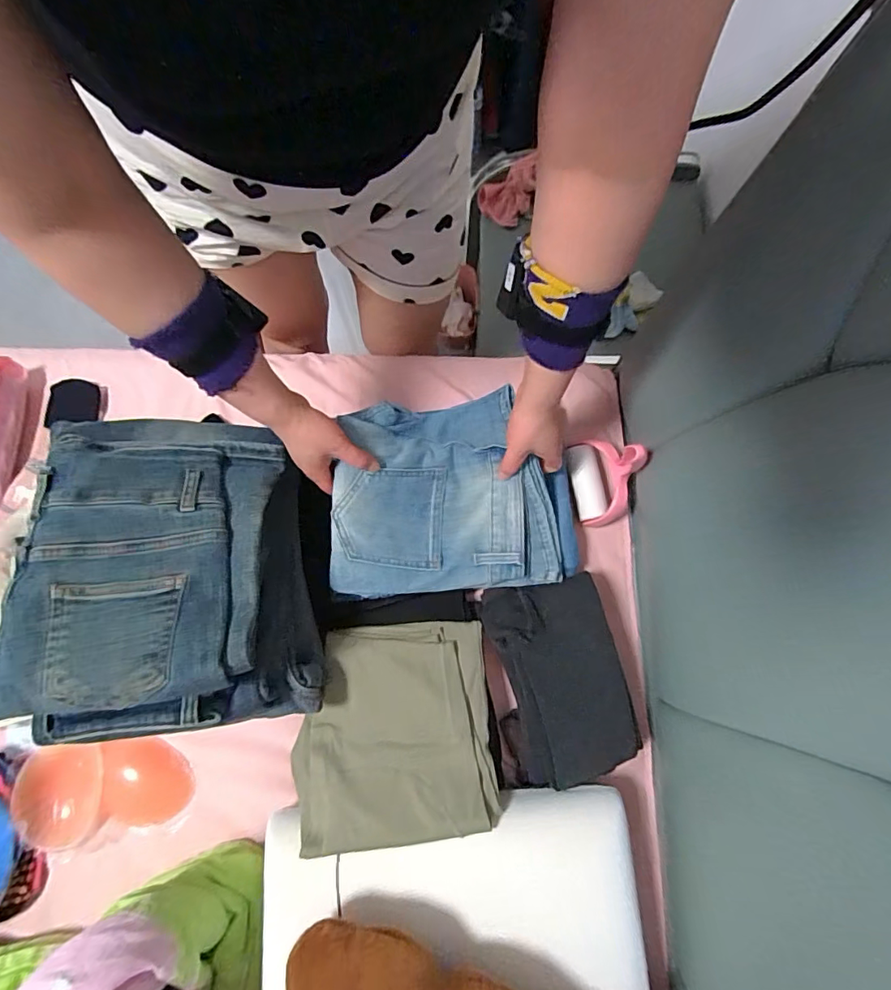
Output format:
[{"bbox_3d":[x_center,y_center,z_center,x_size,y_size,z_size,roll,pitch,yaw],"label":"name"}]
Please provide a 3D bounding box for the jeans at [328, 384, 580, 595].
[{"bbox_3d":[0.012,-0.004,0.589,0.288,0.088,0.226,-4,79,-1],"label":"jeans"}]

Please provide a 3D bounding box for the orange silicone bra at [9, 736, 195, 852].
[{"bbox_3d":[-0.411,0.357,0.601,0.185,0.040,0.119,-3,79,-1],"label":"orange silicone bra"}]

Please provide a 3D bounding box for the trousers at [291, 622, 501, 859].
[{"bbox_3d":[-0.060,0.258,0.549,0.215,0.049,0.212,-5,79,-1],"label":"trousers"}]

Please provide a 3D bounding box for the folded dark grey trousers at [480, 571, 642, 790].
[{"bbox_3d":[0.127,0.207,0.587,0.149,0.067,0.223,-18,80,-4],"label":"folded dark grey trousers"}]

